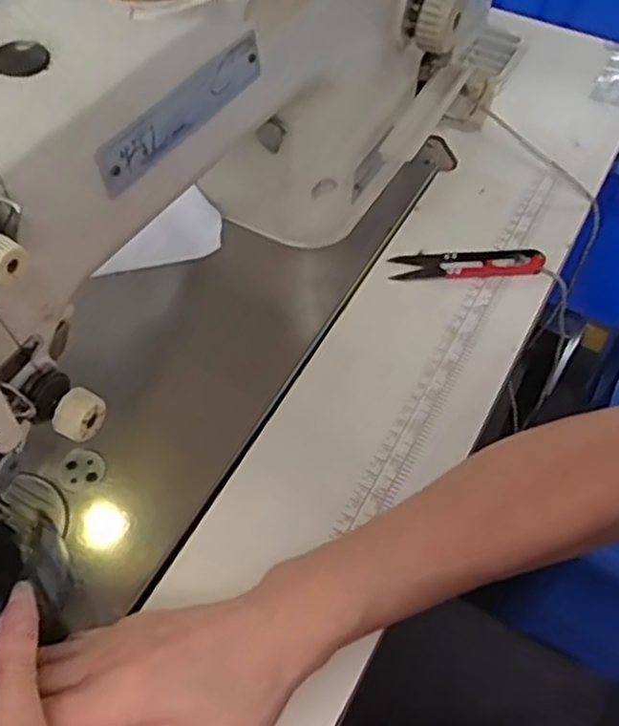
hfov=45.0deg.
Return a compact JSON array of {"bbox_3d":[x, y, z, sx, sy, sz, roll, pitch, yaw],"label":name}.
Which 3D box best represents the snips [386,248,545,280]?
[{"bbox_3d":[0.108,-0.069,0.515,0.101,0.012,0.026,-1,55,-2],"label":"snips"}]

